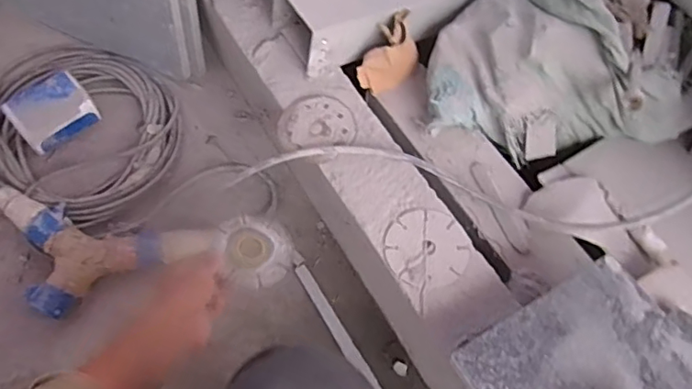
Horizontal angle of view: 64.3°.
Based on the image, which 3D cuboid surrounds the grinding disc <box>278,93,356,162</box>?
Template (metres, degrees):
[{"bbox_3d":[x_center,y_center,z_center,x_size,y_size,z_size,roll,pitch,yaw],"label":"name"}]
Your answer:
[{"bbox_3d":[-0.038,-0.094,0.757,0.099,0.012,0.099,0,61,1],"label":"grinding disc"}]

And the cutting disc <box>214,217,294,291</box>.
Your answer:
[{"bbox_3d":[-0.110,0.068,0.676,0.098,0.017,0.083,36,56,8],"label":"cutting disc"}]

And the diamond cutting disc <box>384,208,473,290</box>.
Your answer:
[{"bbox_3d":[0.099,0.063,0.672,0.102,0.004,0.101,0,61,1],"label":"diamond cutting disc"}]

